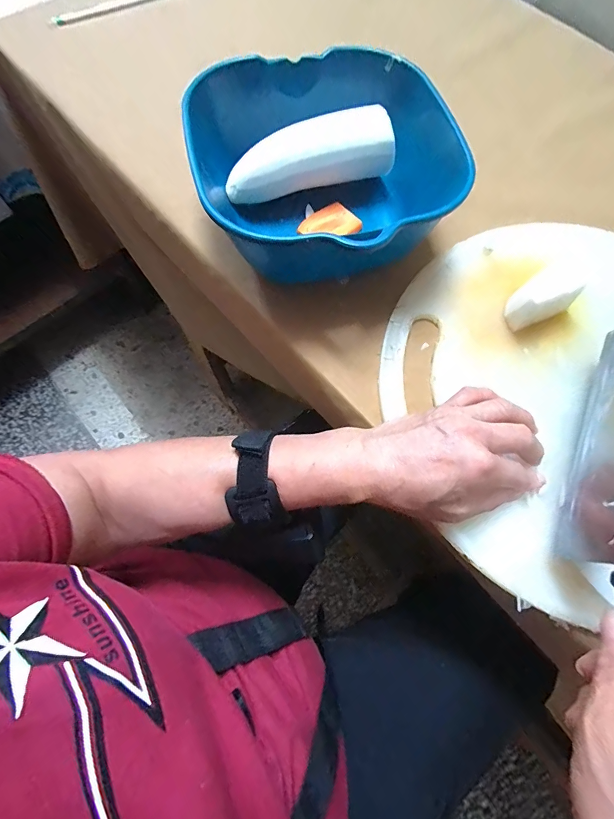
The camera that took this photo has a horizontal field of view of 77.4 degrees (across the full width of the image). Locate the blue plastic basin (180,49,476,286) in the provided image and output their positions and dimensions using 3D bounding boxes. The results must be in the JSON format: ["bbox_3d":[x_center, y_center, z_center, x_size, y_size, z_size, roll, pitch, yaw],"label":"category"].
[{"bbox_3d":[0.011,-0.220,0.349,0.201,0.080,0.201,0,69,-1],"label":"blue plastic basin"}]

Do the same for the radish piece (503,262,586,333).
[{"bbox_3d":[0.197,-0.094,0.324,0.055,0.033,0.032,-26,72,-10],"label":"radish piece"}]

